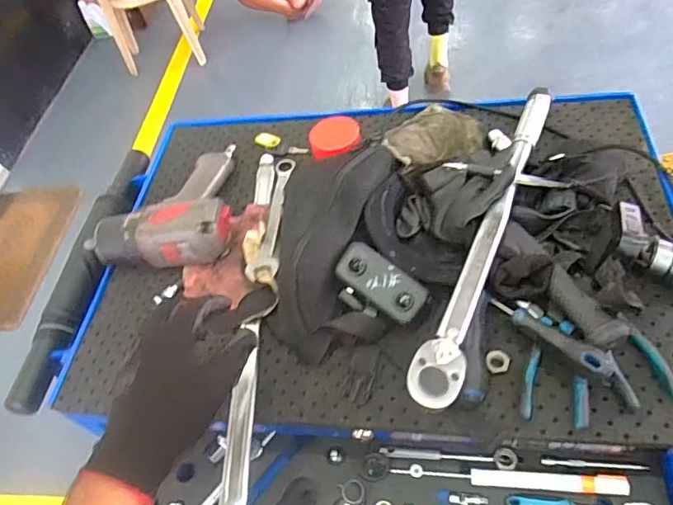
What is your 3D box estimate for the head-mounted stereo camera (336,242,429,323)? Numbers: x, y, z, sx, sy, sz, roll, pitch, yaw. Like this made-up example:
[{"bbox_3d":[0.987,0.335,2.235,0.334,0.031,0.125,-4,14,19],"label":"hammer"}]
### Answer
[{"bbox_3d":[0.044,0.032,0.522,0.095,0.017,0.050,31,89,17],"label":"head-mounted stereo camera"}]

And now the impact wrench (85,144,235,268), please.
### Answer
[{"bbox_3d":[-0.223,-0.070,0.654,0.175,0.066,0.200,-5,48,1],"label":"impact wrench"}]

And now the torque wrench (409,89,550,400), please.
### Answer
[{"bbox_3d":[0.170,-0.039,0.540,0.047,0.034,0.448,17,52,20],"label":"torque wrench"}]

